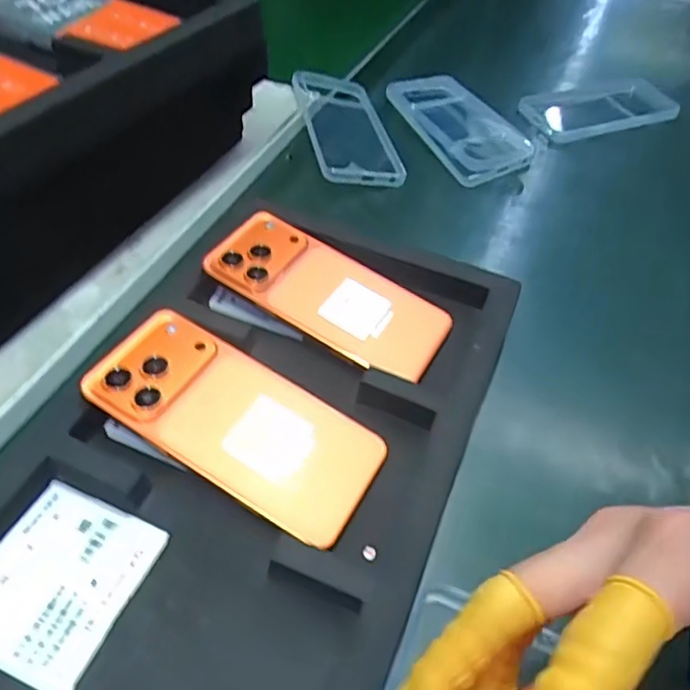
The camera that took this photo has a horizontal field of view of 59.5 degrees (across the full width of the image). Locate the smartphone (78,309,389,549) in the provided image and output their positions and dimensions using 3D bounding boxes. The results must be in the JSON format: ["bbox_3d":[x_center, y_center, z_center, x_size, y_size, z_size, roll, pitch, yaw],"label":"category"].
[{"bbox_3d":[-0.061,0.041,0.340,0.163,0.008,0.077,30,54,8],"label":"smartphone"}]

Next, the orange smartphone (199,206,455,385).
[{"bbox_3d":[-0.009,-0.039,0.410,0.163,0.016,0.085,29,52,6],"label":"orange smartphone"}]

